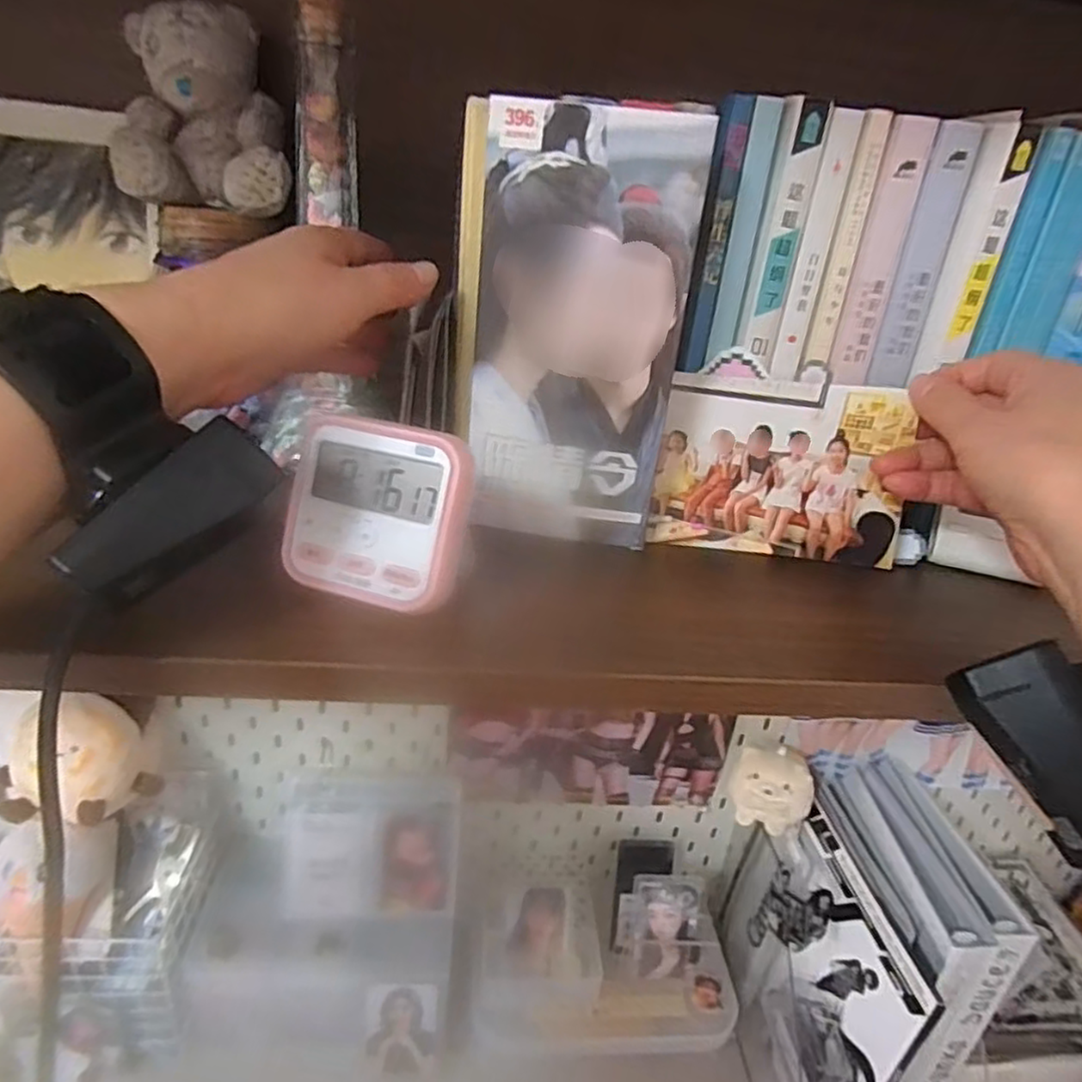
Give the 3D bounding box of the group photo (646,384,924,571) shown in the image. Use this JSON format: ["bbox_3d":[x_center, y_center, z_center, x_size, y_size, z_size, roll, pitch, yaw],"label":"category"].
[{"bbox_3d":[0.120,-0.035,0.347,0.118,0.086,0.008,6,10,8],"label":"group photo"}]

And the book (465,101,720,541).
[{"bbox_3d":[0.013,-0.093,0.318,0.100,0.184,0.019,8,24,4],"label":"book"}]

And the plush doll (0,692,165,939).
[{"bbox_3d":[-0.358,0.204,0.528,0.071,0.189,0.085,16,3,20],"label":"plush doll"}]

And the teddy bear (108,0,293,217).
[{"bbox_3d":[-0.183,-0.219,0.362,0.084,0.106,0.070,-6,27,-26],"label":"teddy bear"}]

